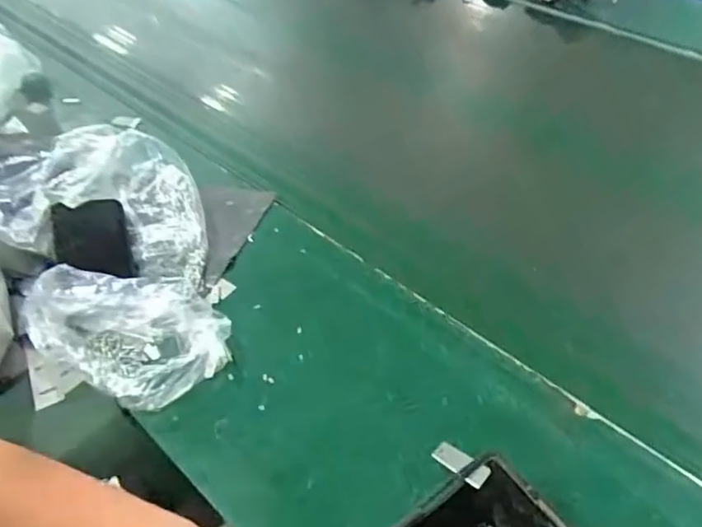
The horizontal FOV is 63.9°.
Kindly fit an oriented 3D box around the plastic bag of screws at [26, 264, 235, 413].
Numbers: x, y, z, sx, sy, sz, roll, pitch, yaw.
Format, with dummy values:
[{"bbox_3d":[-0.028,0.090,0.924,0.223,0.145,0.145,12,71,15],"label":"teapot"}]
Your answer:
[{"bbox_3d":[-0.210,0.059,0.535,0.175,0.069,0.121,19,48,17],"label":"plastic bag of screws"}]

